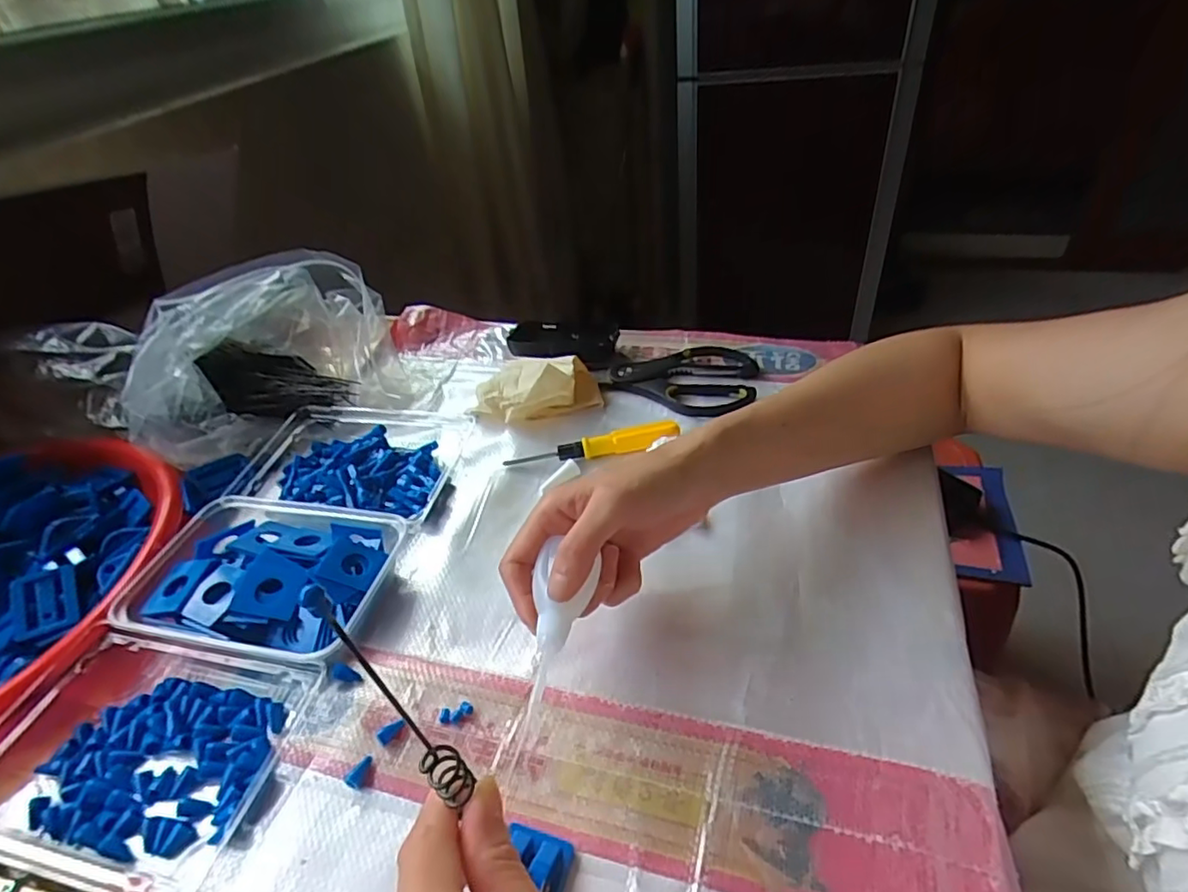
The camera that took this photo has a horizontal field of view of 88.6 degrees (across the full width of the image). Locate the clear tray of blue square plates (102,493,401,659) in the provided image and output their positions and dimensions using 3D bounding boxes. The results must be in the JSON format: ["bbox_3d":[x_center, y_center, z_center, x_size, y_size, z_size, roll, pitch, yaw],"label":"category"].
[{"bbox_3d":[-0.218,0.089,0.409,0.164,0.032,0.113,4,42,13],"label":"clear tray of blue square plates"}]

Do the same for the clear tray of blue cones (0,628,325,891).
[{"bbox_3d":[-0.260,0.165,0.335,0.166,0.031,0.114,4,42,13],"label":"clear tray of blue cones"}]

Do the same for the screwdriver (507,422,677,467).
[{"bbox_3d":[-0.001,0.000,0.497,0.141,0.018,0.014,-11,41,-5],"label":"screwdriver"}]

